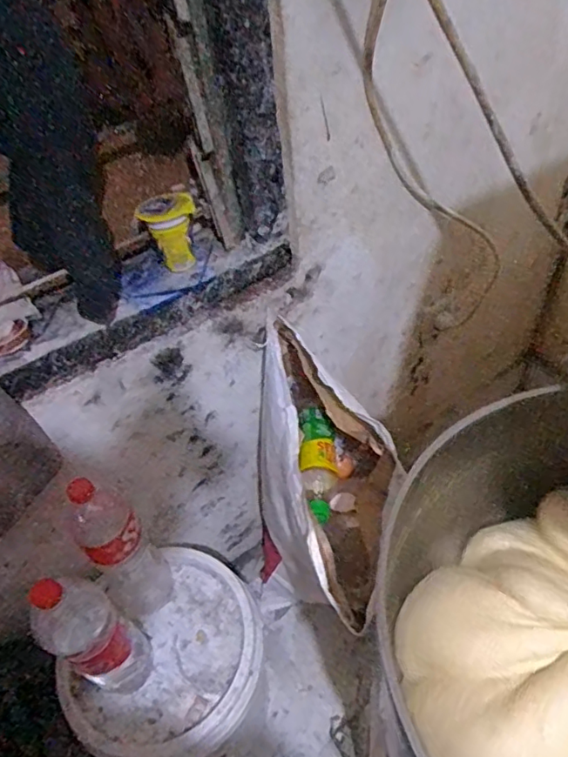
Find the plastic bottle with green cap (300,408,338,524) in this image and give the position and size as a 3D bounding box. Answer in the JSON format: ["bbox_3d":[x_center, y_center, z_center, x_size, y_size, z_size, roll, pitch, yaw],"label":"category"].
[{"bbox_3d":[0.048,0.119,0.776,0.050,0.054,0.168,-3,48,4],"label":"plastic bottle with green cap"}]

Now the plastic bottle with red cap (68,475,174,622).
[{"bbox_3d":[-0.243,0.248,0.830,0.094,0.312,0.097,-29,52,-19],"label":"plastic bottle with red cap"}]

